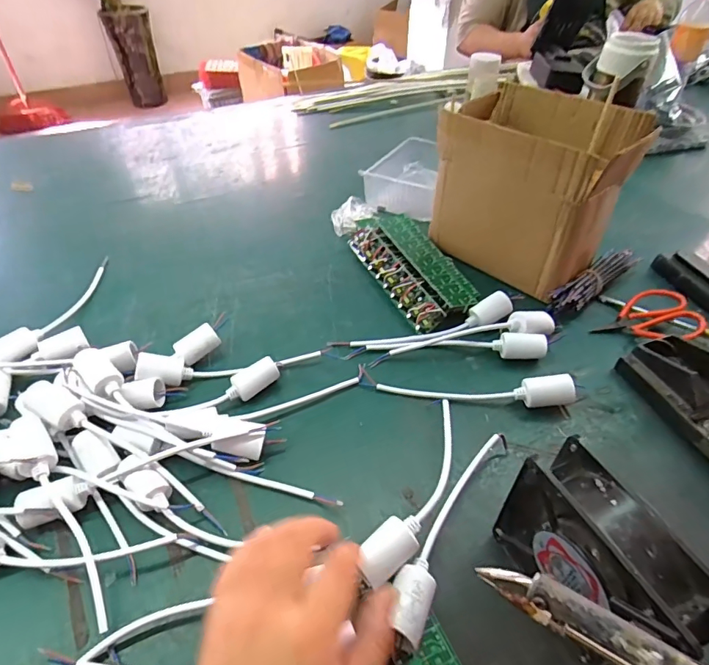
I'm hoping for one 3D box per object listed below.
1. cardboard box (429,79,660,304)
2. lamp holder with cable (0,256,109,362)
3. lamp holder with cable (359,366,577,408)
[{"bbox_3d":[0.216,-0.175,0.570,0.154,0.173,0.197,-33,53,-29],"label":"cardboard box"},{"bbox_3d":[-0.346,-0.038,0.557,0.044,0.027,0.205,8,45,7],"label":"lamp holder with cable"},{"bbox_3d":[0.110,0.051,0.460,0.210,0.035,0.039,4,45,3],"label":"lamp holder with cable"}]

